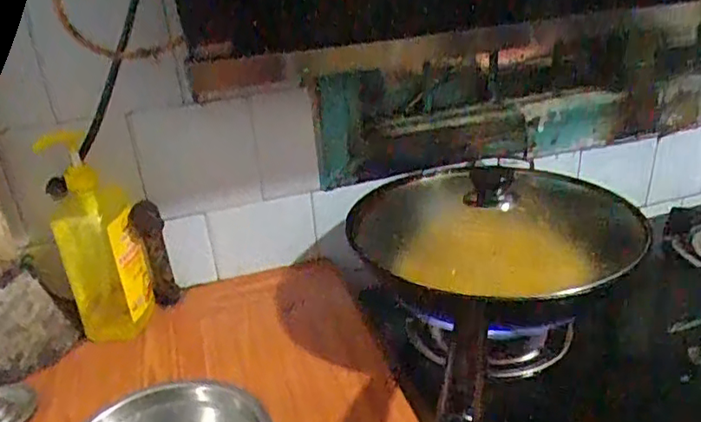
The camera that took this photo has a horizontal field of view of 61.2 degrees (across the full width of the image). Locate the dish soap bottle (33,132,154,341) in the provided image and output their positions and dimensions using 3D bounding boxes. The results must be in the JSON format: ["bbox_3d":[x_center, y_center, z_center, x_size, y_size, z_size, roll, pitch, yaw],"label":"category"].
[{"bbox_3d":[-0.311,0.039,0.736,0.096,0.254,0.057,-17,27,-22],"label":"dish soap bottle"}]

